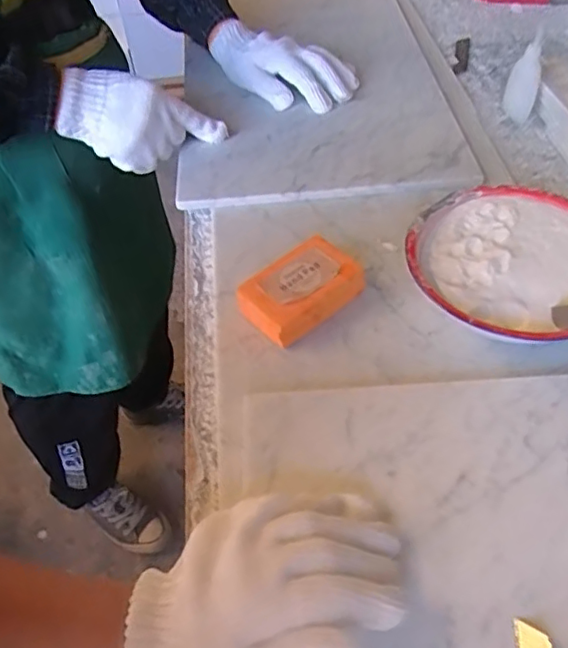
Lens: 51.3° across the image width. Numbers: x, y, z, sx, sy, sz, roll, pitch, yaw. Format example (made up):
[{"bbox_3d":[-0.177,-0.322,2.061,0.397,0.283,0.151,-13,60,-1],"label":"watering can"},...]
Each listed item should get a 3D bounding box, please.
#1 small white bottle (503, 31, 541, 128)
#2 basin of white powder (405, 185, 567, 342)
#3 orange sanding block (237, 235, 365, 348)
[{"bbox_3d":[0.279,-0.283,0.683,0.032,0.091,0.031,9,50,12],"label":"small white bottle"},{"bbox_3d":[0.180,-0.042,0.477,0.167,0.047,0.155,-2,49,3],"label":"basin of white powder"},{"bbox_3d":[0.012,-0.026,0.481,0.094,0.034,0.059,-33,54,-22],"label":"orange sanding block"}]

